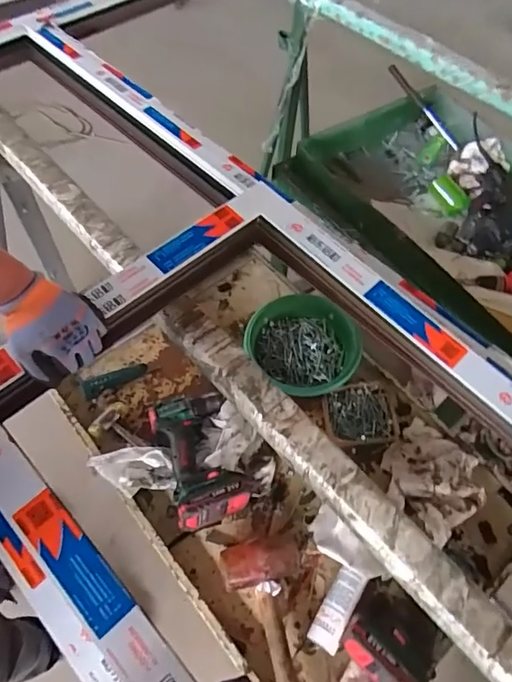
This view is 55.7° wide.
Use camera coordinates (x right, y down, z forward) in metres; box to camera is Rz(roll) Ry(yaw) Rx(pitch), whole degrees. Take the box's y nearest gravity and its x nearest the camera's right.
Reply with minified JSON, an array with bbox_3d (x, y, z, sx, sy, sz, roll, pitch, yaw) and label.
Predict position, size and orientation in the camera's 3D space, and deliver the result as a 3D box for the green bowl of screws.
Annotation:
[{"bbox_3d":[0.086,0.002,0.956,0.221,0.099,0.218,2,61,-3],"label":"green bowl of screws"}]

